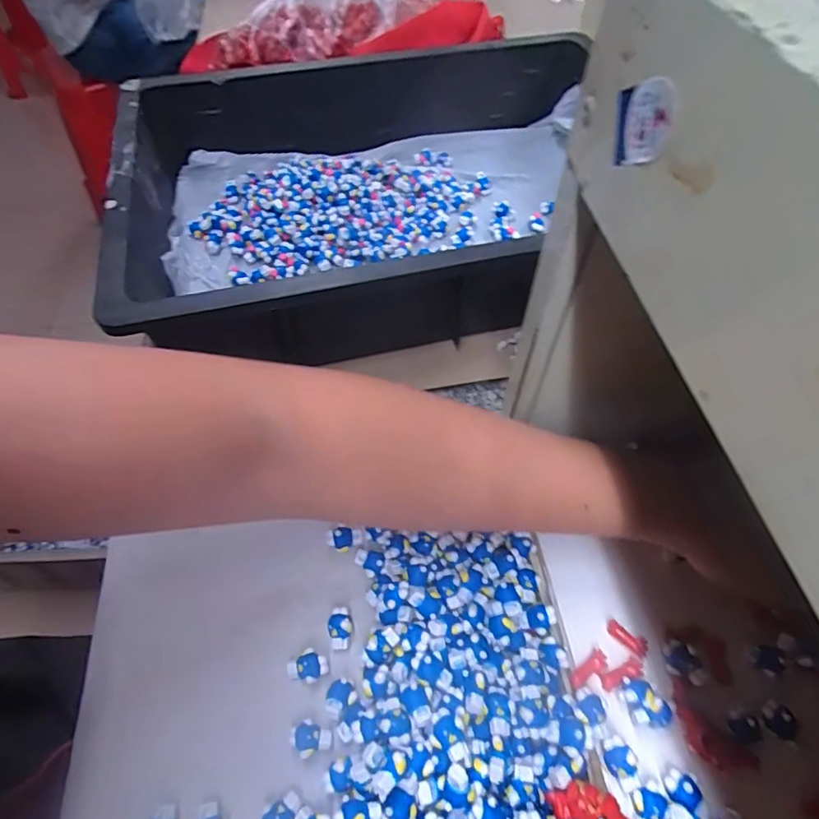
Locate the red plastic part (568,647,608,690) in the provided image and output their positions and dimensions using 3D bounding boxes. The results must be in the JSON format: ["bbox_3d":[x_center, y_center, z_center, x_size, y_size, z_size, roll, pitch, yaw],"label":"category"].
[{"bbox_3d":[0.093,0.136,0.272,0.025,0.007,0.009,-23,56,-29],"label":"red plastic part"}]

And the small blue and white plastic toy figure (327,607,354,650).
[{"bbox_3d":[-0.039,0.124,0.297,0.014,0.010,0.020,-9,56,-6],"label":"small blue and white plastic toy figure"}]

